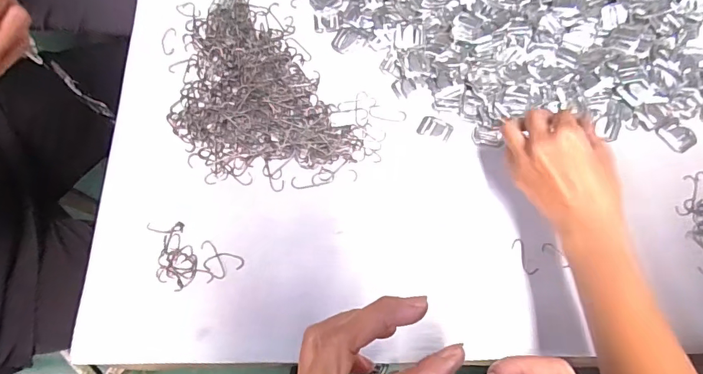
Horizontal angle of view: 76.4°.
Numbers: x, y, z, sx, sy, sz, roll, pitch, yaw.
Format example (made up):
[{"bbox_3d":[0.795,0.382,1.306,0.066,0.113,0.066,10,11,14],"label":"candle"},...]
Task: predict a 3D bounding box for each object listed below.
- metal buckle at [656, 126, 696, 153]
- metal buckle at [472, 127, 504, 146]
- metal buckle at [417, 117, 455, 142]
[{"bbox_3d":[0.347,-0.054,0.474,0.029,0.004,0.036,-40,83,2],"label":"metal buckle"},{"bbox_3d":[0.143,-0.054,0.470,0.028,0.005,0.018,12,71,7],"label":"metal buckle"},{"bbox_3d":[0.090,-0.062,0.477,0.034,0.004,0.023,21,72,10],"label":"metal buckle"}]

